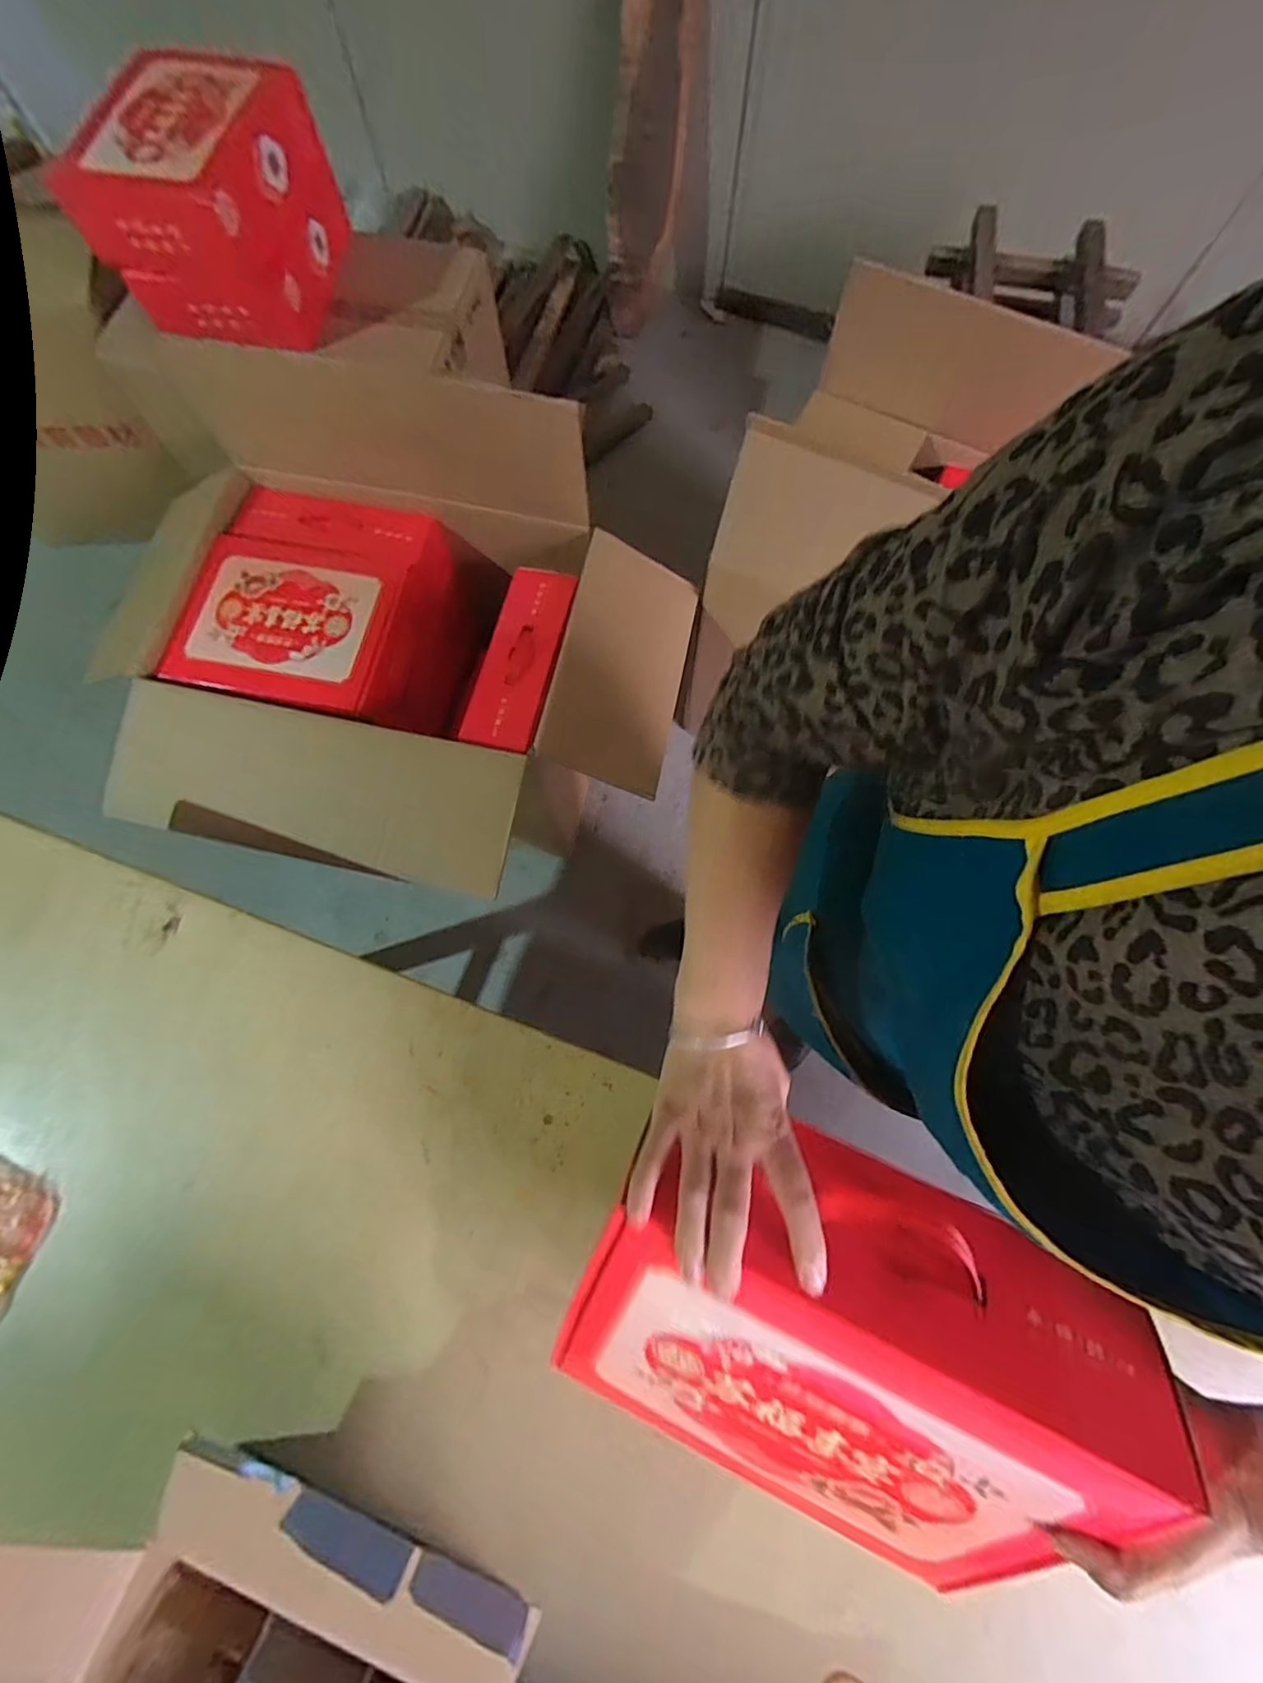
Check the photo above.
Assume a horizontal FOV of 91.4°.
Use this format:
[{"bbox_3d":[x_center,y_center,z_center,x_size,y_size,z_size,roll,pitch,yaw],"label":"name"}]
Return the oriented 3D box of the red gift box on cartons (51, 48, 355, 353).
[{"bbox_3d":[-0.696,-1.080,1.050,0.269,0.234,0.355,11,73,3],"label":"red gift box on cartons"}]

